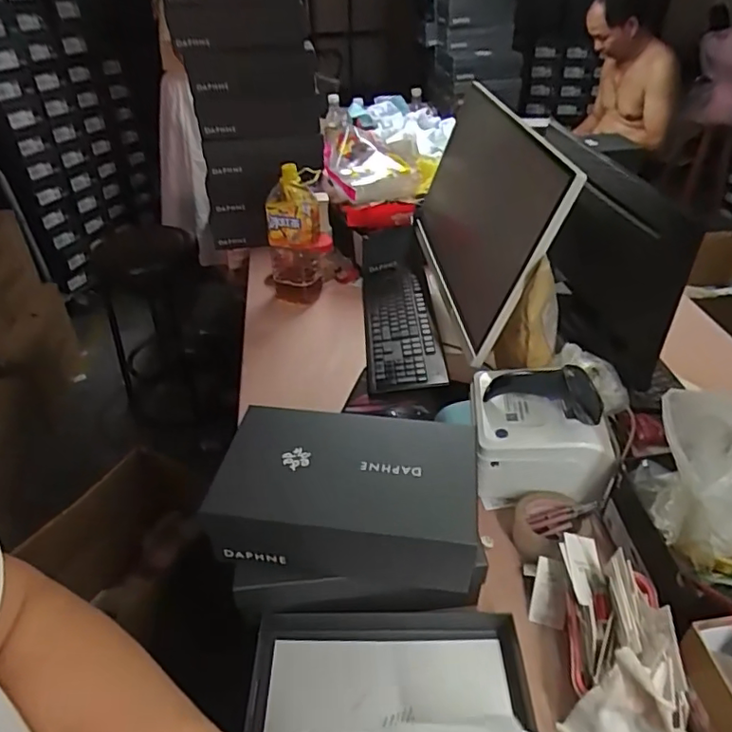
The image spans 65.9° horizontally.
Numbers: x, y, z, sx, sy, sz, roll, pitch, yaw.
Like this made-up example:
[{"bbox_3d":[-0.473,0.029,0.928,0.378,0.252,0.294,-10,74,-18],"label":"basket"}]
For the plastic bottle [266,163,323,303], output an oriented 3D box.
[{"bbox_3d":[-0.155,-0.324,1.183,0.113,0.166,0.077,-5,38,-4],"label":"plastic bottle"}]

